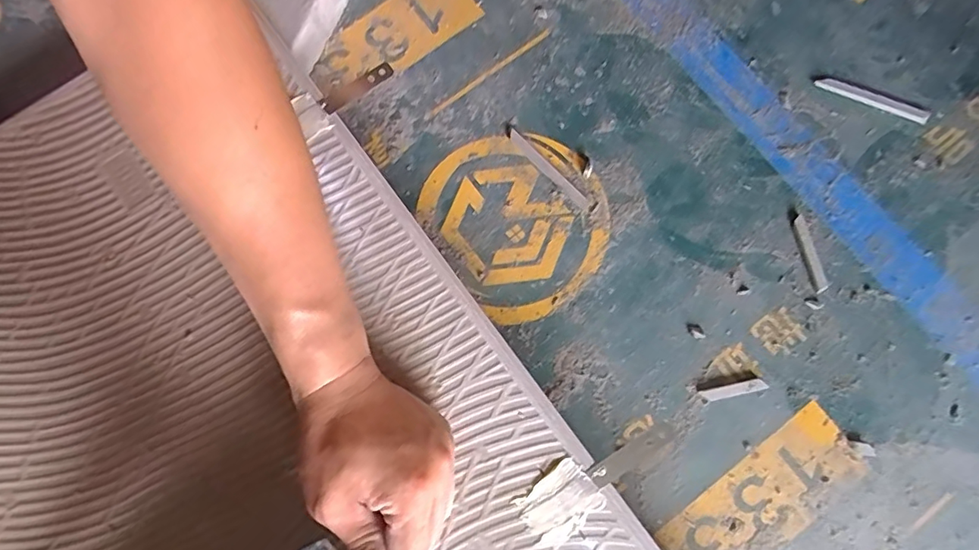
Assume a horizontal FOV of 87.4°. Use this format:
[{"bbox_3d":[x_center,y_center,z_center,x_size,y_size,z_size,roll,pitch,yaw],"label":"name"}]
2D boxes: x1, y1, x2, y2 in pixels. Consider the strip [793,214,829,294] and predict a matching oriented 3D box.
[{"bbox_3d":[0.263,-0.017,0.420,0.013,0.004,0.063,-13,79,-2],"label":"strip"}]

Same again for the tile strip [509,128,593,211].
[{"bbox_3d":[0.051,-0.090,0.438,0.010,0.004,0.093,-44,82,-7],"label":"tile strip"}]

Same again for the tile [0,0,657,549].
[{"bbox_3d":[-0.254,0.173,0.336,0.572,0.013,0.581,-37,81,-6],"label":"tile"}]

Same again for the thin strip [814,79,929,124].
[{"bbox_3d":[0.340,-0.155,0.453,0.102,0.007,0.013,21,80,4],"label":"thin strip"}]

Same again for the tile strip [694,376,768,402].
[{"bbox_3d":[0.192,0.089,0.405,0.053,0.004,0.013,-11,79,-2],"label":"tile strip"}]

